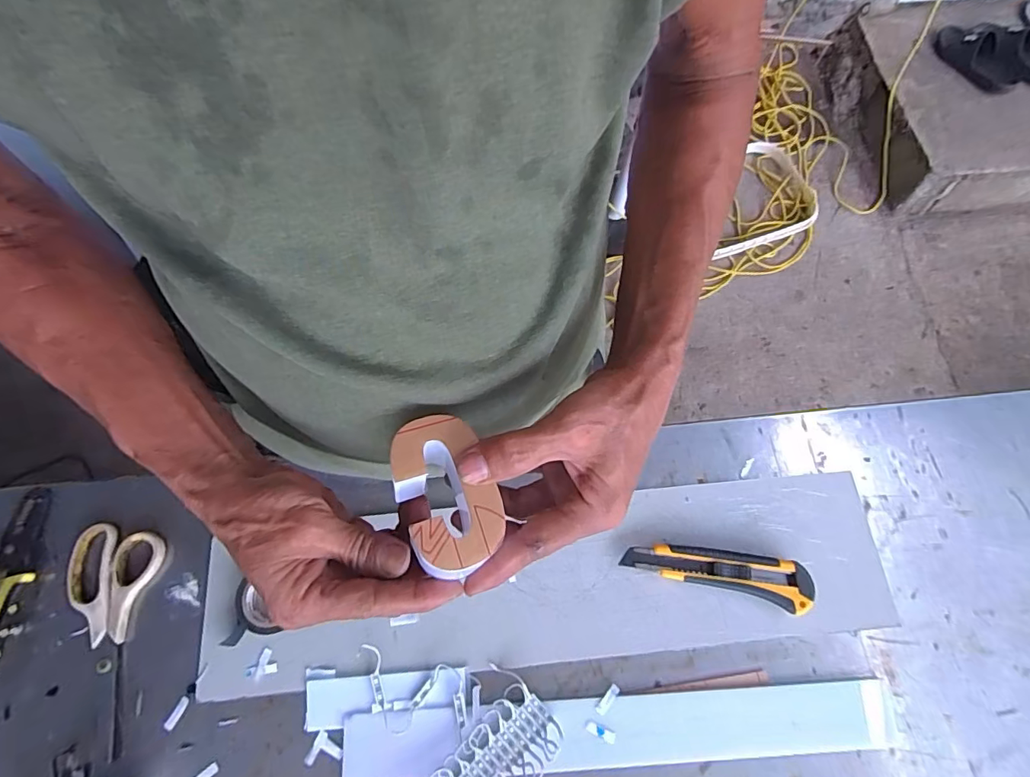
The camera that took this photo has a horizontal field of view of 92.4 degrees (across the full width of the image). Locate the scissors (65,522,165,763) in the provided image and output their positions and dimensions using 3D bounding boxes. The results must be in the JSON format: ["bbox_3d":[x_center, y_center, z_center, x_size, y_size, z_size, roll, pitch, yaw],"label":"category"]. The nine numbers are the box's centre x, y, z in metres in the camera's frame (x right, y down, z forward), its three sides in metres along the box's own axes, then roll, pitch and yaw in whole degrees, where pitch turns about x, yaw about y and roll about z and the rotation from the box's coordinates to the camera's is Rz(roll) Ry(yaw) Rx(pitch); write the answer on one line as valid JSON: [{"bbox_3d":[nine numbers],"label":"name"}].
[{"bbox_3d":[-0.361,0.213,0.429,0.078,0.013,0.181,-2,71,-1],"label":"scissors"}]

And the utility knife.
[{"bbox_3d":[0.178,0.159,0.439,0.158,0.019,0.039,12,71,4],"label":"utility knife"}]

